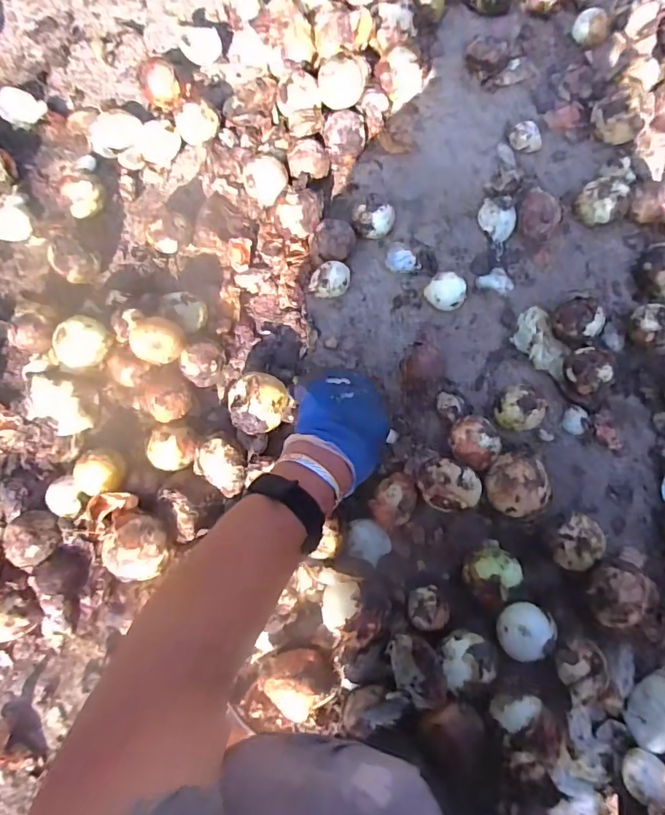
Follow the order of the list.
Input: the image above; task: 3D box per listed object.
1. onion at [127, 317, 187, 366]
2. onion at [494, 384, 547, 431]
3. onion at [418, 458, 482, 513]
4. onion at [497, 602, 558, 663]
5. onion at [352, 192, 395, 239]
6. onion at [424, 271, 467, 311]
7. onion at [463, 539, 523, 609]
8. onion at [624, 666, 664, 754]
[{"bbox_3d":[-0.196,-0.076,0.526,0.056,0.051,0.054,0,78,-2],"label":"onion"},{"bbox_3d":[0.220,0.002,0.570,0.052,0.044,0.053,0,78,-2],"label":"onion"},{"bbox_3d":[0.130,0.088,0.538,0.060,0.060,0.057,0,78,-2],"label":"onion"},{"bbox_3d":[0.207,0.242,0.521,0.054,0.048,0.057,0,78,-2],"label":"onion"},{"bbox_3d":[0.054,-0.247,0.622,0.053,0.042,0.050,0,78,-2],"label":"onion"},{"bbox_3d":[0.143,-0.143,0.605,0.048,0.040,0.041,36,80,6],"label":"onion"},{"bbox_3d":[0.176,0.186,0.528,0.062,0.049,0.059,0,78,-2],"label":"onion"},{"bbox_3d":[0.347,0.322,0.512,0.057,0.036,0.081,13,78,1],"label":"onion"}]

